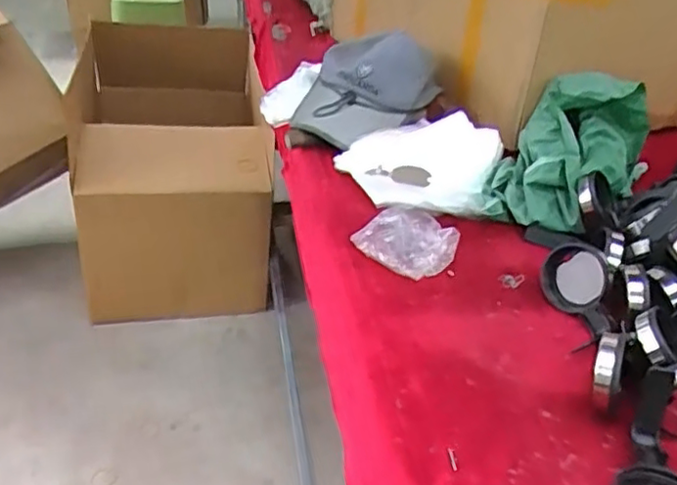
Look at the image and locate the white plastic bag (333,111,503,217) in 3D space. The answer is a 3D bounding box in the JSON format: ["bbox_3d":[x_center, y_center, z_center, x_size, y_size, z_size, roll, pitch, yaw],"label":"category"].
[{"bbox_3d":[0.116,-0.116,0.891,0.205,0.060,0.231,-8,37,-17],"label":"white plastic bag"}]

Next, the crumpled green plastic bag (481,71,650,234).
[{"bbox_3d":[0.297,-0.134,0.826,0.281,0.113,0.161,-37,50,-20],"label":"crumpled green plastic bag"}]

